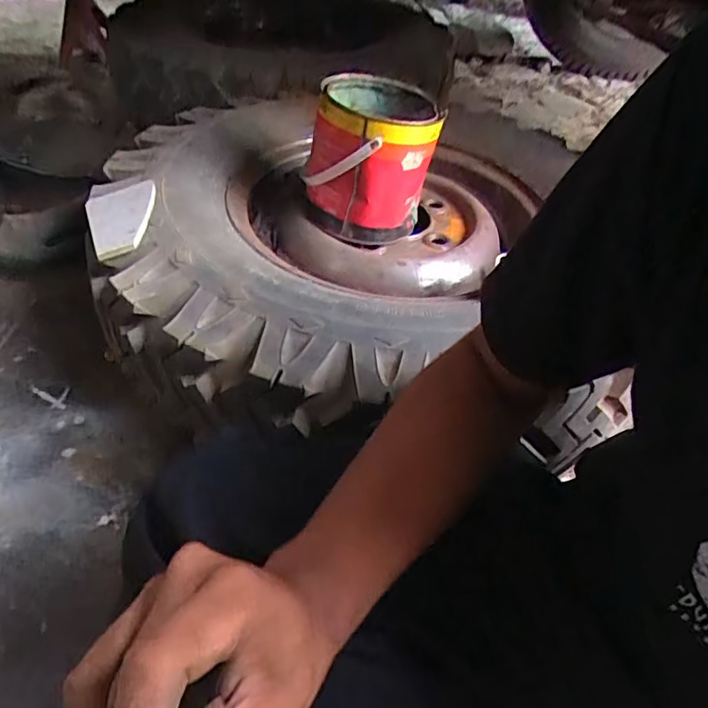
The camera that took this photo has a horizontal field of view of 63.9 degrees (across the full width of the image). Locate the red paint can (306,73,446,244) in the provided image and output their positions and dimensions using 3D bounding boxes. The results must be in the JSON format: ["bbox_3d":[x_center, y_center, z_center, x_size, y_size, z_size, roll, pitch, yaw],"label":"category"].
[{"bbox_3d":[0.027,-0.250,0.729,0.148,0.163,0.160,9,43,6],"label":"red paint can"}]

